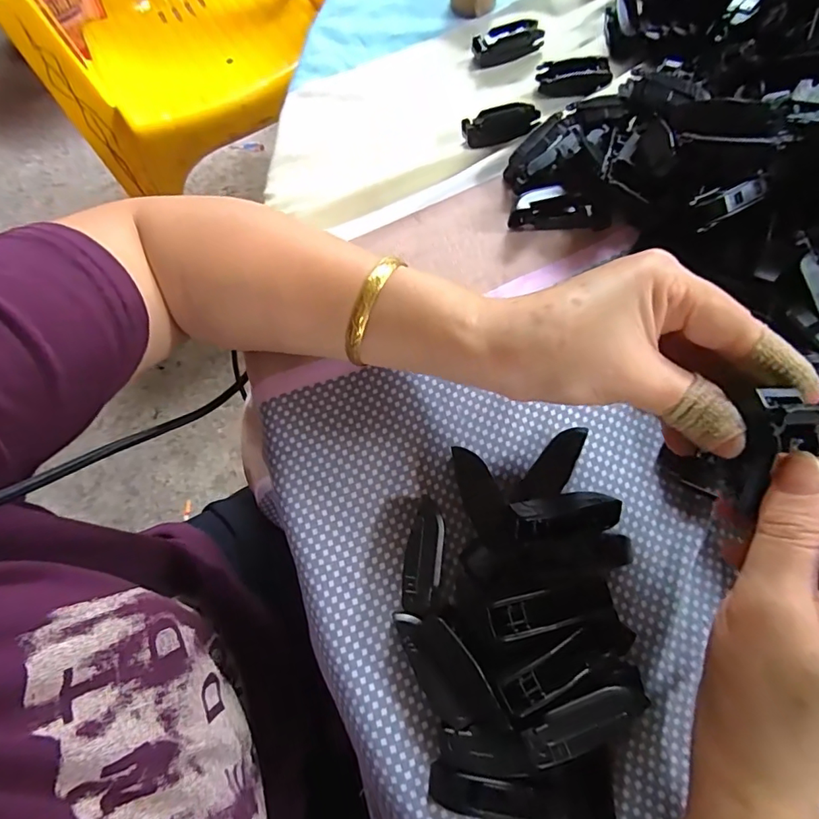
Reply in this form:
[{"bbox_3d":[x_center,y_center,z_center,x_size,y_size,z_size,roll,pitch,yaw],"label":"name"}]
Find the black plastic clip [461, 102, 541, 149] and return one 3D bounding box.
[{"bbox_3d":[0.059,-0.180,0.321,0.047,0.019,0.018,-8,73,-1],"label":"black plastic clip"}]

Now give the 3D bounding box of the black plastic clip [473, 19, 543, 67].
[{"bbox_3d":[0.068,-0.252,0.342,0.048,0.014,0.019,-15,74,-3],"label":"black plastic clip"}]

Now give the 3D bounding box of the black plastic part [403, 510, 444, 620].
[{"bbox_3d":[0.007,0.073,0.244,0.018,0.008,0.050,9,55,4],"label":"black plastic part"}]

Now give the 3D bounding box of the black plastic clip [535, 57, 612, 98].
[{"bbox_3d":[0.110,-0.220,0.333,0.046,0.015,0.025,-1,73,1],"label":"black plastic clip"}]

